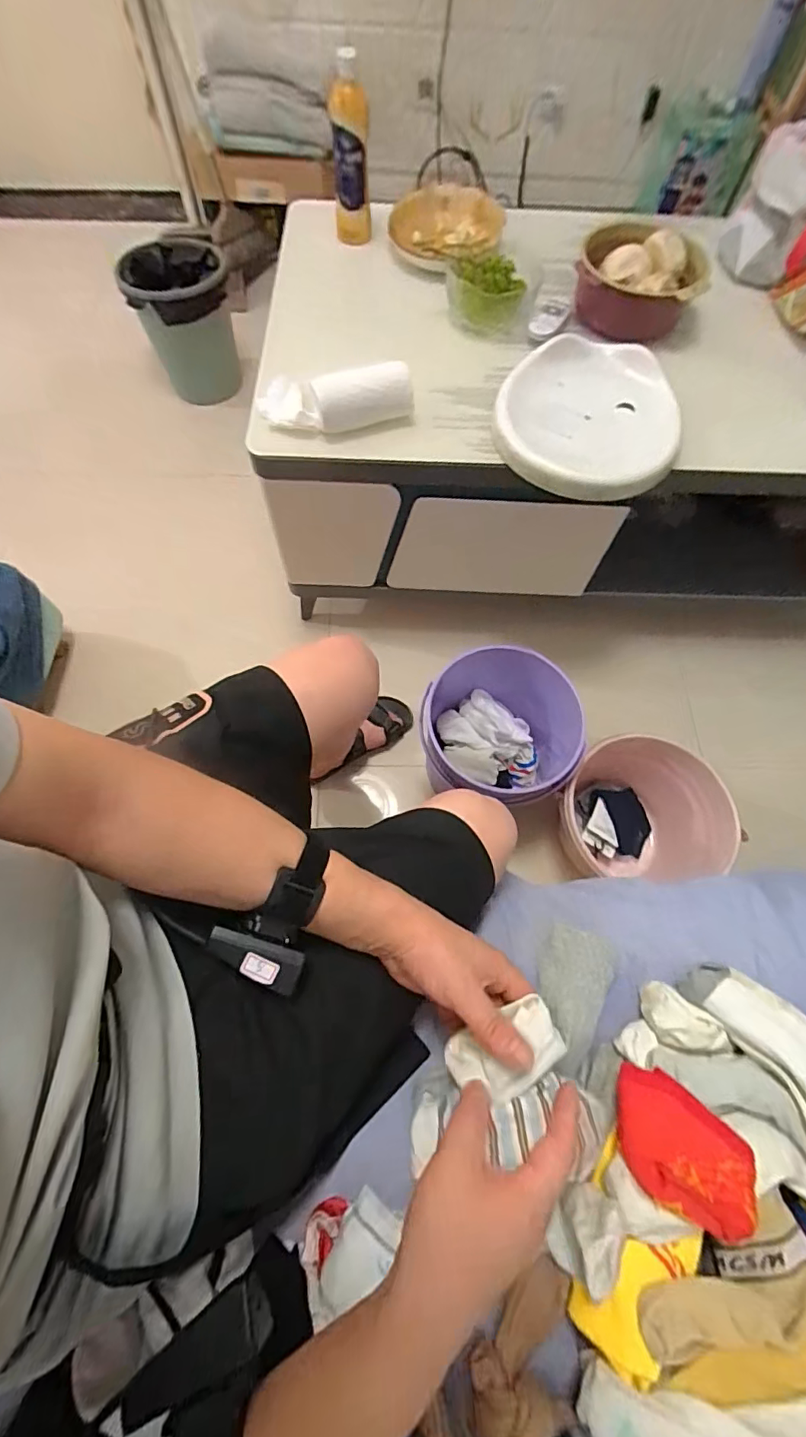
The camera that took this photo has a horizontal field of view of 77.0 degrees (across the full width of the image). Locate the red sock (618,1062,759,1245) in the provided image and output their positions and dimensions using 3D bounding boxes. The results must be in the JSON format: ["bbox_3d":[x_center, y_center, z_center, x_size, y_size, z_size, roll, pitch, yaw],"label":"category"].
[{"bbox_3d":[0.198,0.308,0.362,0.085,0.054,0.069,34,71,12],"label":"red sock"}]

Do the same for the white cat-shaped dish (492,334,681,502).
[{"bbox_3d":[0.263,-0.444,0.745,0.244,0.060,0.253,0,68,-1],"label":"white cat-shaped dish"}]

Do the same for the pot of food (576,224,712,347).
[{"bbox_3d":[0.386,-0.722,0.841,0.189,0.095,0.158,13,68,4],"label":"pot of food"}]

